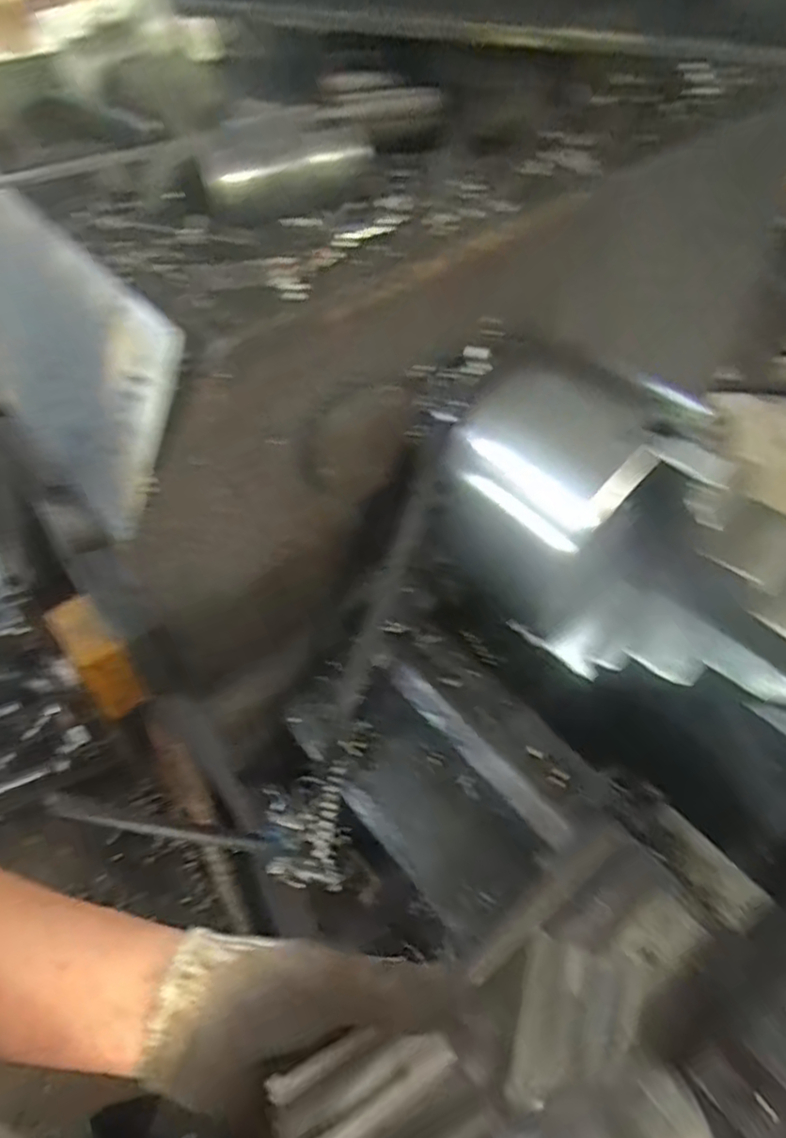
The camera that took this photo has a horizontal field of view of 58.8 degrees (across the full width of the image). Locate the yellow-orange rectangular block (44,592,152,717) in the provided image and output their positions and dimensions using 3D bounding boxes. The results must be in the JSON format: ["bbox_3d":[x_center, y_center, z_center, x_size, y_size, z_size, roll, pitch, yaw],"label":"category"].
[{"bbox_3d":[-0.239,0.066,0.562,0.038,0.089,0.070,-30,55,-22],"label":"yellow-orange rectangular block"}]

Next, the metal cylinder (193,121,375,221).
[{"bbox_3d":[-0.075,-0.274,0.479,0.113,0.043,0.048,-30,55,-22],"label":"metal cylinder"}]

